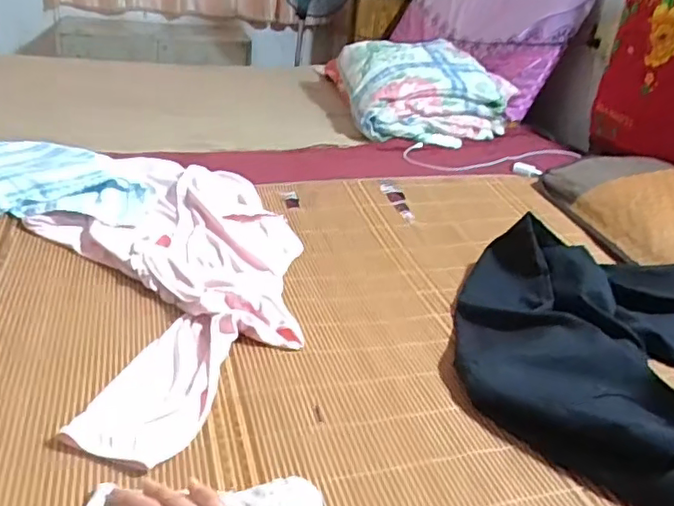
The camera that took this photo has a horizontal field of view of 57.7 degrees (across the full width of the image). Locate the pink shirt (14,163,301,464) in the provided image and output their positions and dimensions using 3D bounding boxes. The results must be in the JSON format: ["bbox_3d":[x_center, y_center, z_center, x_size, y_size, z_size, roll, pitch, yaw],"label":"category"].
[{"bbox_3d":[-0.229,0.008,0.943,0.409,0.046,0.737,-7,30,-28],"label":"pink shirt"}]

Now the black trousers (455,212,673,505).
[{"bbox_3d":[0.362,0.087,0.883,0.355,0.072,0.617,18,28,20],"label":"black trousers"}]

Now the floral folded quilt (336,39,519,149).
[{"bbox_3d":[0.273,-0.469,1.788,0.499,0.214,0.387,-1,28,-14],"label":"floral folded quilt"}]

